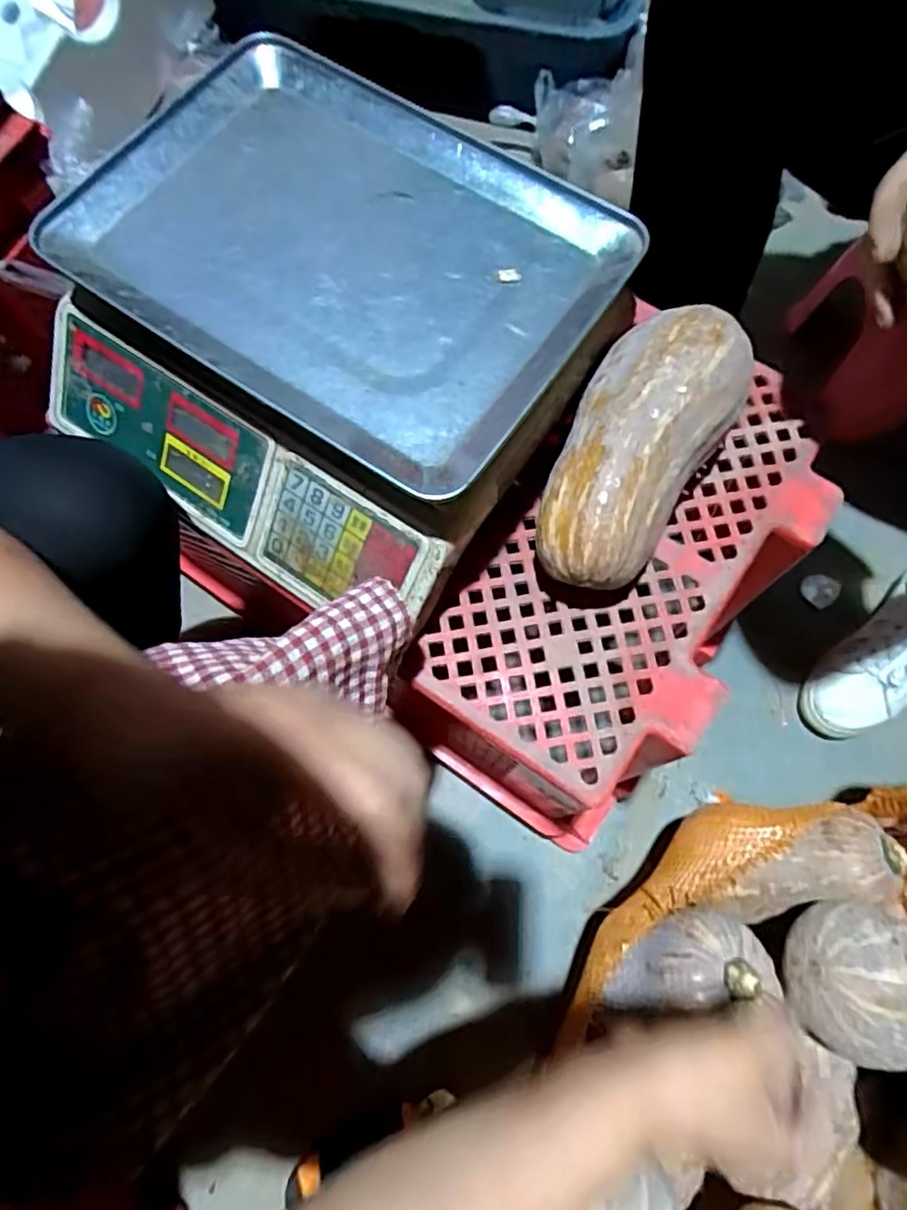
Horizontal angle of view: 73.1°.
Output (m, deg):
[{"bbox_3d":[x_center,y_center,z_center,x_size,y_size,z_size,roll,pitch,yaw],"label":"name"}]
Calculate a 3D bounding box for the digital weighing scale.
[{"bbox_3d":[-0.089,-0.193,0.425,0.339,0.100,0.313,35,77,11],"label":"digital weighing scale"}]

